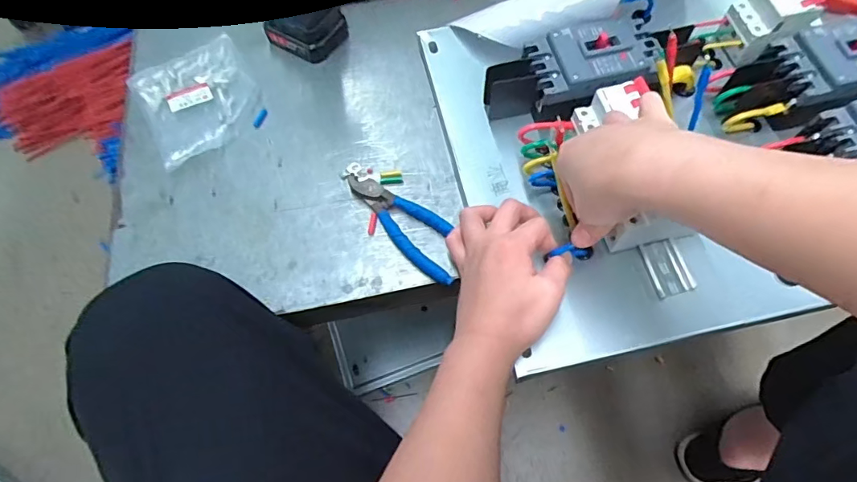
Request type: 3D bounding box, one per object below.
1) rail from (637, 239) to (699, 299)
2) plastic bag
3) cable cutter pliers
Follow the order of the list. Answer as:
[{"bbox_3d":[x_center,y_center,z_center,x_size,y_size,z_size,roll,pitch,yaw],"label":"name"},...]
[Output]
[{"bbox_3d":[0.222,0.025,0.449,0.036,0.007,0.051,-13,63,-5],"label":"rail"},{"bbox_3d":[-0.282,-0.179,0.589,0.131,0.013,0.172,-30,66,-13],"label":"plastic bag"},{"bbox_3d":[-0.023,-0.022,0.498,0.051,0.016,0.162,-39,68,-17],"label":"cable cutter pliers"}]

